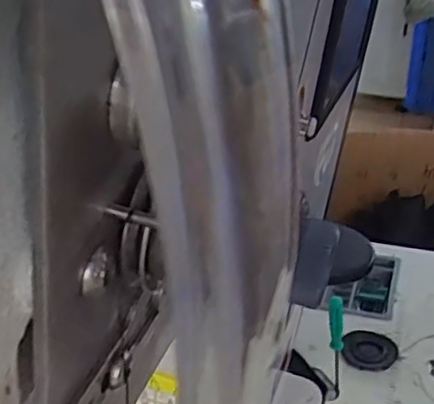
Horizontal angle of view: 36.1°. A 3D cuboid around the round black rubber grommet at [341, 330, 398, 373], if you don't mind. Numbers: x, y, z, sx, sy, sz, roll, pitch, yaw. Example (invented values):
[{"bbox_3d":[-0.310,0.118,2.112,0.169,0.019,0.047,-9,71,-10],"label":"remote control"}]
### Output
[{"bbox_3d":[0.142,0.138,0.619,0.049,0.012,0.056,8,30,14],"label":"round black rubber grommet"}]

